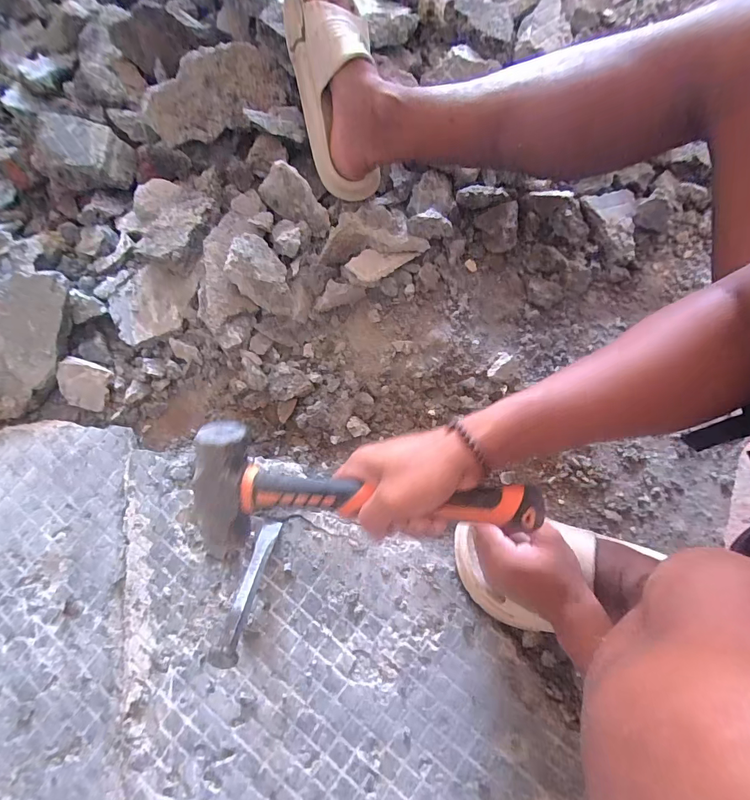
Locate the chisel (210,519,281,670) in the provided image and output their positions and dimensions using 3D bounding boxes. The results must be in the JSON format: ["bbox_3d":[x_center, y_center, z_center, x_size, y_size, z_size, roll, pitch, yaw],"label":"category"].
[{"bbox_3d":[-0.124,0.182,0.406,0.019,0.161,0.016,2,118,3],"label":"chisel"}]

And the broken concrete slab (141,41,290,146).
[{"bbox_3d":[-0.238,-0.457,0.607,0.210,0.035,0.110,-12,106,0],"label":"broken concrete slab"}]

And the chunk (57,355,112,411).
[{"bbox_3d":[-0.402,-0.023,0.556,0.076,0.029,0.060,17,76,7],"label":"chunk"}]

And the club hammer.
[{"bbox_3d":[-0.007,0.077,0.338,0.270,0.040,0.096,3,103,1],"label":"club hammer"}]

